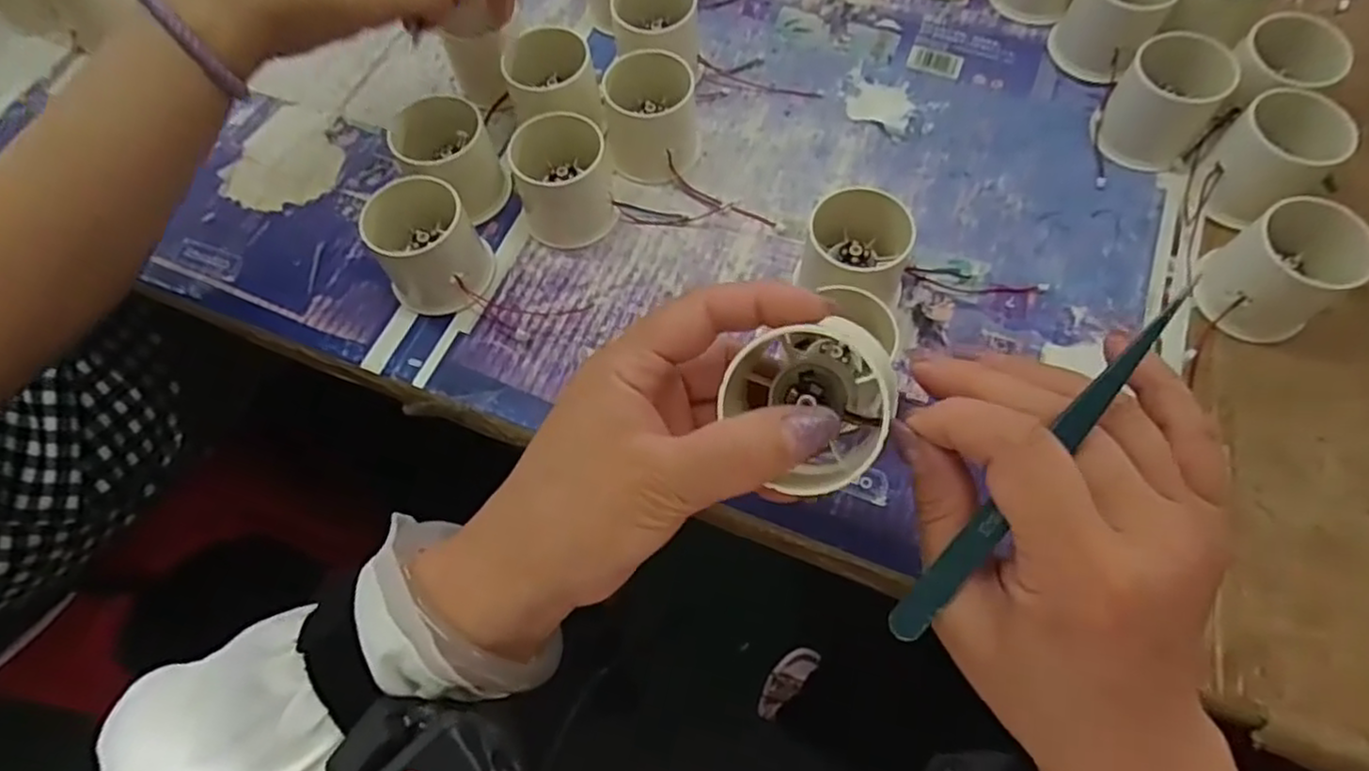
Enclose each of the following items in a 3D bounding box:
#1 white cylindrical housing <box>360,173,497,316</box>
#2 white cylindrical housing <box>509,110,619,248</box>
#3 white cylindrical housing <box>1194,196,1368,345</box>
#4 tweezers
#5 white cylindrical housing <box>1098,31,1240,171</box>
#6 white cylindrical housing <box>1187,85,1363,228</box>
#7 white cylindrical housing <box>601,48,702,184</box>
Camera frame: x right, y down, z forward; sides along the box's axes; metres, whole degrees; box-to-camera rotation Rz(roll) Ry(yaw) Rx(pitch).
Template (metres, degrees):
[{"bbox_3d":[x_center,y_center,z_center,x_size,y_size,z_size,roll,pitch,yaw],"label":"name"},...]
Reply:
[{"bbox_3d":[-0.136,-0.074,0.382,0.053,0.049,0.057,-1,66,2],"label":"white cylindrical housing"},{"bbox_3d":[-0.066,-0.114,0.393,0.050,0.057,0.051,-1,66,2],"label":"white cylindrical housing"},{"bbox_3d":[0.294,-0.056,0.355,0.060,0.050,0.054,-34,68,-12],"label":"white cylindrical housing"},{"bbox_3d":[0.100,0.026,0.204,0.010,0.006,0.125,38,106,18],"label":"tweezers"},{"bbox_3d":[0.262,-0.155,0.391,0.048,0.050,0.046,-1,66,2],"label":"white cylindrical housing"},{"bbox_3d":[0.307,-0.116,0.377,0.052,0.055,0.050,-1,66,2],"label":"white cylindrical housing"},{"bbox_3d":[-0.018,-0.155,0.415,0.054,0.050,0.050,-1,66,2],"label":"white cylindrical housing"}]

